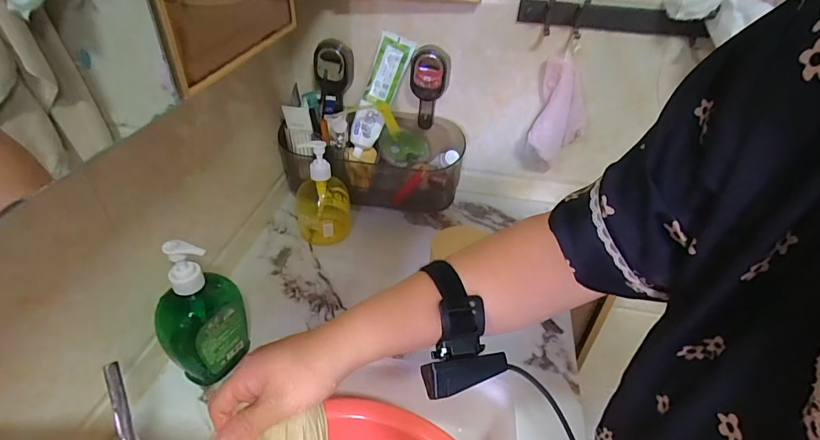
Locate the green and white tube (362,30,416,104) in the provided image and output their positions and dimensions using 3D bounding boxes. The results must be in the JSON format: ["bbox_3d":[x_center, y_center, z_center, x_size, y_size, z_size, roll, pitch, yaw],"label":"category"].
[{"bbox_3d":[-0.036,-0.246,0.710,0.055,0.113,0.021,17,15,-8],"label":"green and white tube"}]

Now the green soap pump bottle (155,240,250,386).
[{"bbox_3d":[-0.227,0.104,0.471,0.090,0.187,0.049,-26,46,-31],"label":"green soap pump bottle"}]

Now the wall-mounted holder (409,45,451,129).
[{"bbox_3d":[0.031,-0.213,0.718,0.064,0.133,0.034,3,38,1],"label":"wall-mounted holder"}]

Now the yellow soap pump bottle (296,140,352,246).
[{"bbox_3d":[-0.141,-0.044,0.696,0.090,0.168,0.092,-6,39,-11],"label":"yellow soap pump bottle"}]

